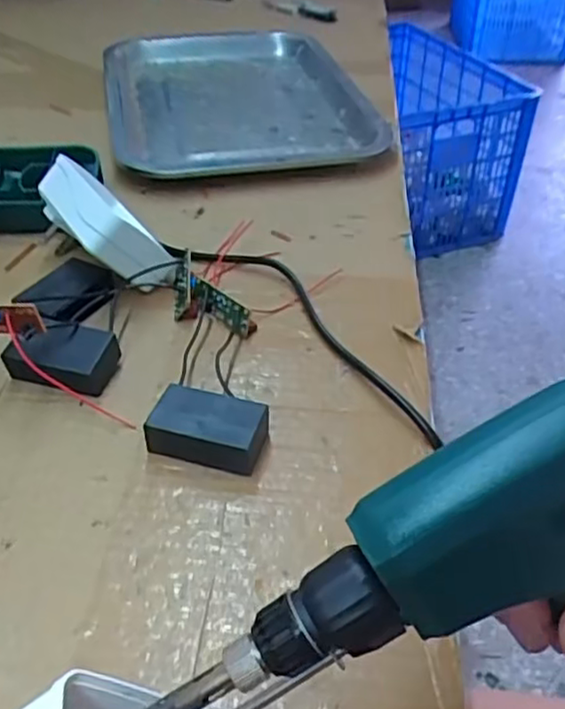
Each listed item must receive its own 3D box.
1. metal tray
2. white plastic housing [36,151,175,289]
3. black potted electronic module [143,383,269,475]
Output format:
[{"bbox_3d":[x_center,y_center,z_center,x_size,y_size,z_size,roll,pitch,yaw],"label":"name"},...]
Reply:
[{"bbox_3d":[-0.045,-0.231,0.593,0.205,0.015,0.319,-9,42,-10],"label":"metal tray"},{"bbox_3d":[-0.102,-0.076,0.396,0.035,0.068,0.091,-46,43,13],"label":"white plastic housing"},{"bbox_3d":[-0.033,0.033,0.302,0.048,0.018,0.030,10,42,12],"label":"black potted electronic module"}]

